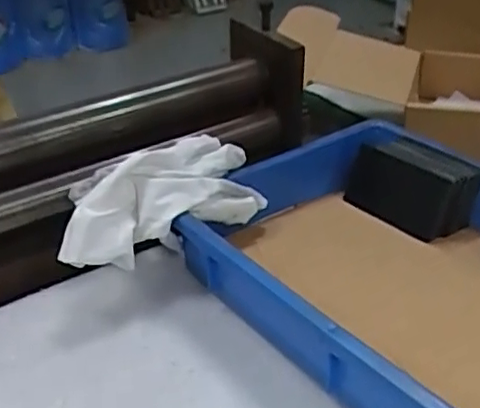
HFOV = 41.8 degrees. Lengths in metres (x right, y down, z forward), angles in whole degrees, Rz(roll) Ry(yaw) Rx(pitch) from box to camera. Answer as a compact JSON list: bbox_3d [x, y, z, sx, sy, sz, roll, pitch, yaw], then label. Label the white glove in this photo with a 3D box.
[{"bbox_3d":[-0.060,-0.006,0.483,0.157,0.060,0.077,-10,38,-12],"label":"white glove"}]

